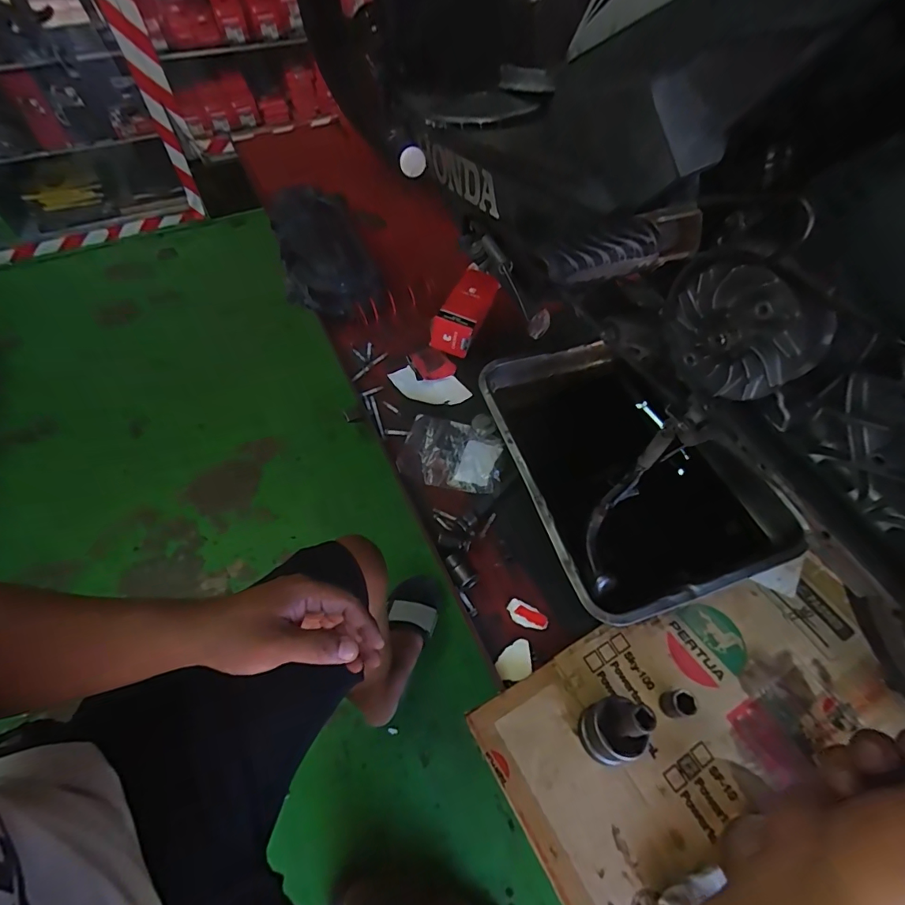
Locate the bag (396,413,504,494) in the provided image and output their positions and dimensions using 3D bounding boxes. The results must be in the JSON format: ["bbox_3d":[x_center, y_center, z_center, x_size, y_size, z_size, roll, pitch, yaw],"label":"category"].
[{"bbox_3d":[-0.001,-0.007,0.653,0.137,0.011,0.118,9,56,7],"label":"bag"}]

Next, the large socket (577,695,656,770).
[{"bbox_3d":[0.150,0.258,0.426,0.047,0.084,0.052,-4,55,-3],"label":"large socket"}]

